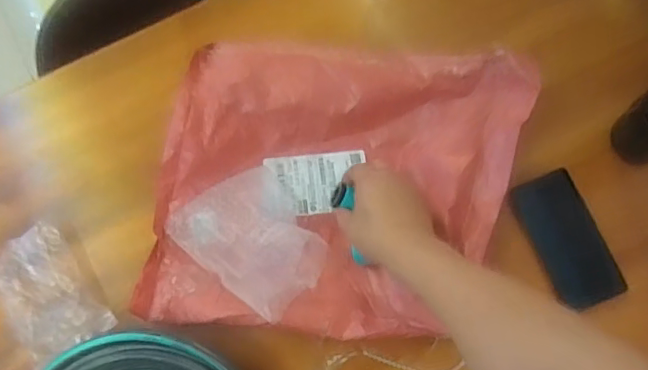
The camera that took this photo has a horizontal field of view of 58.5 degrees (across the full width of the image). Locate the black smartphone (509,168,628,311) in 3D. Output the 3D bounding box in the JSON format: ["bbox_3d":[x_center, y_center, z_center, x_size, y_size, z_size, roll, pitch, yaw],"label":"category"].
[{"bbox_3d":[0.299,0.066,0.711,0.078,0.017,0.163,-21,76,-4],"label":"black smartphone"}]

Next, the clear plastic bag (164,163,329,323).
[{"bbox_3d":[-0.079,0.054,0.673,0.173,0.049,0.141,41,80,11],"label":"clear plastic bag"}]

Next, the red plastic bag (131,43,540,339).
[{"bbox_3d":[0.013,0.003,0.693,0.429,0.073,0.341,5,76,3],"label":"red plastic bag"}]

